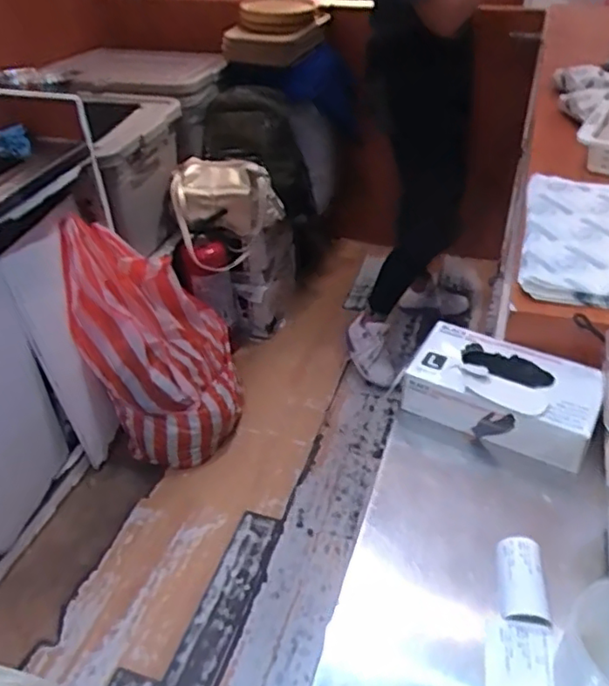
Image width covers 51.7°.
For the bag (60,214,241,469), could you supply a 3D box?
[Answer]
[{"bbox_3d":[-0.383,-0.001,1.653,0.380,0.563,0.346,-10,39,-9],"label":"bag"}]

